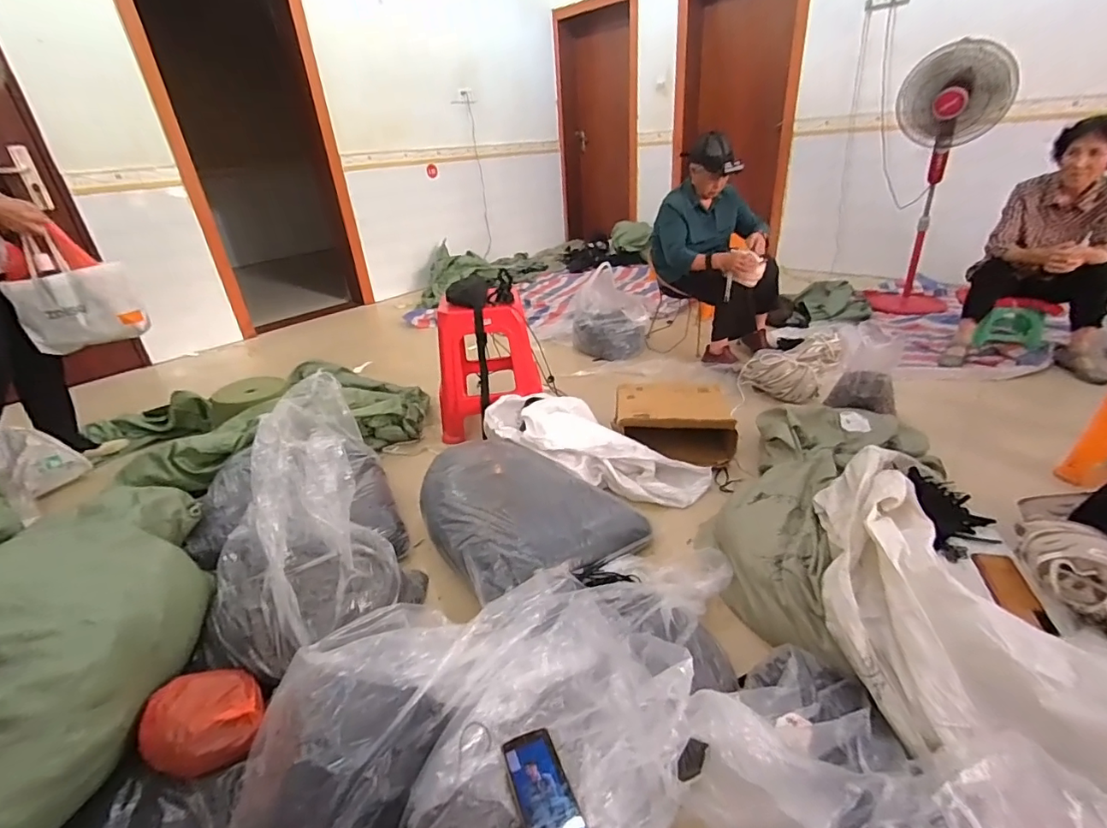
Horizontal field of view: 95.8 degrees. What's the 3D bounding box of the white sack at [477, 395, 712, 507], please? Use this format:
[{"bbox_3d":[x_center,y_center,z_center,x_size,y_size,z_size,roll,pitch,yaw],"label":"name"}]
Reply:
[{"bbox_3d":[0.121,0.091,1.573,0.734,0.151,0.297,23,35,9],"label":"white sack"}]

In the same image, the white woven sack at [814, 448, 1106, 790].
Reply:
[{"bbox_3d":[0.808,0.413,0.810,0.804,0.182,0.435,33,44,29],"label":"white woven sack"}]

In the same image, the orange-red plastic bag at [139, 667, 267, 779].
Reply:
[{"bbox_3d":[-0.593,0.521,0.856,0.165,0.096,0.164,-27,36,-35],"label":"orange-red plastic bag"}]

